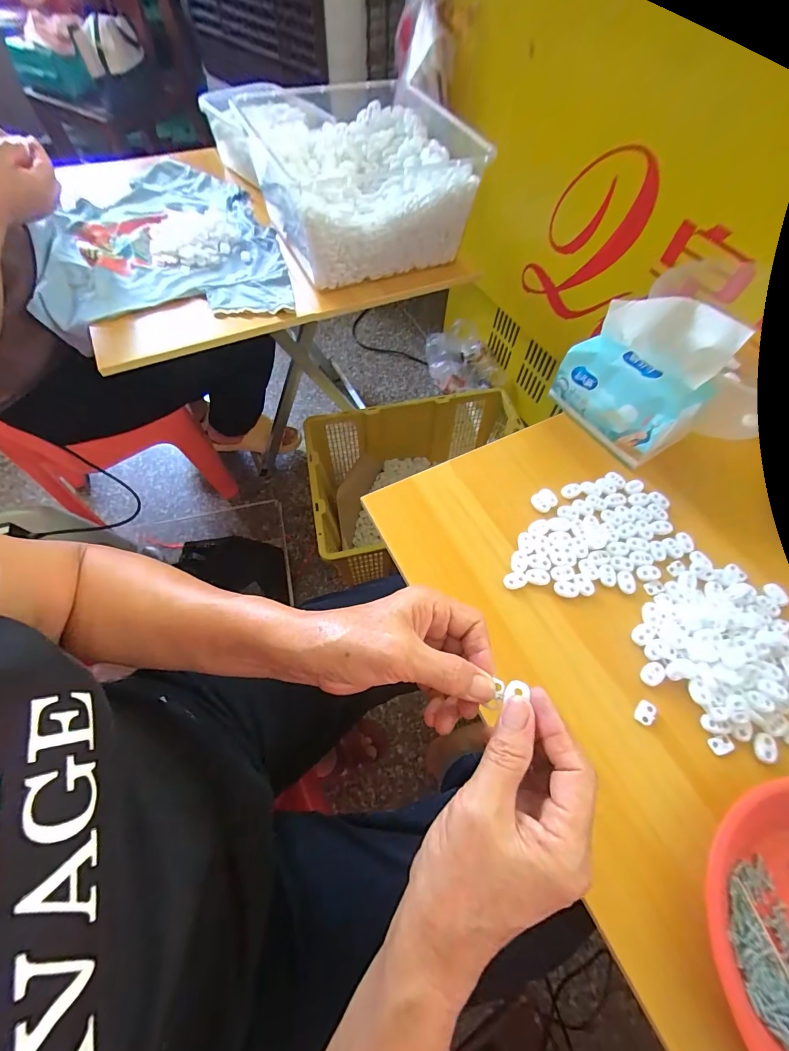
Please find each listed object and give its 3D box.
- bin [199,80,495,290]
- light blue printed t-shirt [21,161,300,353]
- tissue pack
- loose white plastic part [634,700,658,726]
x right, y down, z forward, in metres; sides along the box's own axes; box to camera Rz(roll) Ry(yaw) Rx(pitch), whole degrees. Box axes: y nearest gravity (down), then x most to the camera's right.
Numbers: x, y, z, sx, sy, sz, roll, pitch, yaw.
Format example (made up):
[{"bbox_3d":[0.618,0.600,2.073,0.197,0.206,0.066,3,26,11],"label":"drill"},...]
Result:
[{"bbox_3d":[-0.093,-0.629,0.675,0.302,0.142,0.509,-26,66,-14],"label":"bin"},{"bbox_3d":[-0.391,-0.481,0.659,0.363,0.046,0.474,-15,63,-9],"label":"light blue printed t-shirt"},{"bbox_3d":[0.265,-0.164,0.419,0.078,0.125,0.143,-31,67,-17],"label":"tissue pack"},{"bbox_3d":[0.214,0.160,0.331,0.013,0.005,0.019,33,66,15],"label":"loose white plastic part"}]

